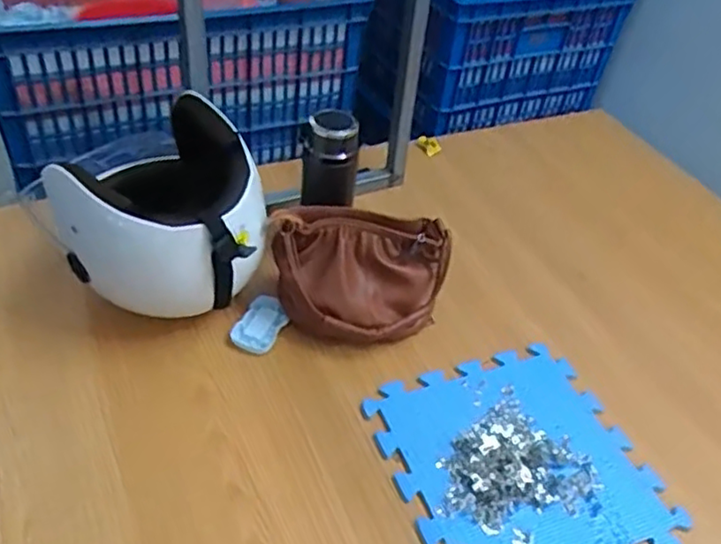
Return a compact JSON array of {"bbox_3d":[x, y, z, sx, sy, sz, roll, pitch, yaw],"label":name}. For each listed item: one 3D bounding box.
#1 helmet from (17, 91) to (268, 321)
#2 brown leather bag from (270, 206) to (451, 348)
[{"bbox_3d":[-0.223,-0.082,0.817,0.219,0.204,0.251,7,43,-1],"label":"helmet"},{"bbox_3d":[-0.001,0.011,0.822,0.221,0.139,0.115,4,43,-4],"label":"brown leather bag"}]

